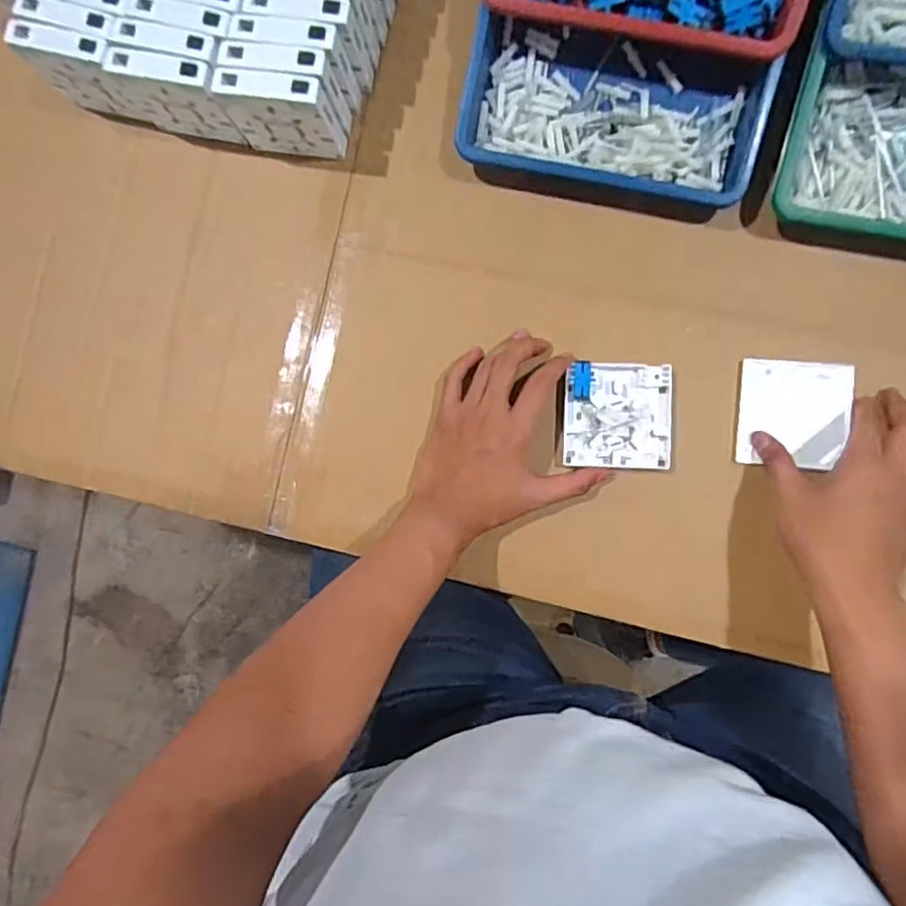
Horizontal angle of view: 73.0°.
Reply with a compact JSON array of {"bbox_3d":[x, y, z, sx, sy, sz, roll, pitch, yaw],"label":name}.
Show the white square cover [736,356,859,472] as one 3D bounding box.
[{"bbox_3d":[0.280,-0.033,0.502,0.087,0.007,0.084,3,85,5],"label":"white square cover"}]

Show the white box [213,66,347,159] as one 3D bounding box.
[{"bbox_3d":[-0.142,-0.285,0.520,0.088,0.088,0.024,9,88,6],"label":"white box"}]

